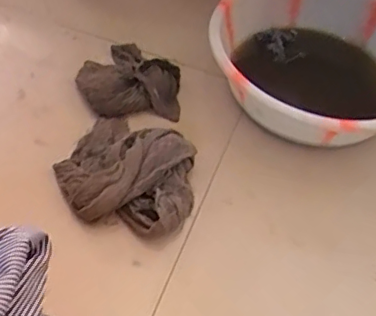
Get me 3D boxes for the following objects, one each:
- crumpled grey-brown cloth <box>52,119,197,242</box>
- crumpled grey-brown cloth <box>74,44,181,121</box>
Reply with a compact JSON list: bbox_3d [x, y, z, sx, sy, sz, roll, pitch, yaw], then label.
[{"bbox_3d":[-0.082,0.016,0.781,0.203,0.064,0.171,30,54,17],"label":"crumpled grey-brown cloth"},{"bbox_3d":[-0.096,-0.132,0.904,0.159,0.031,0.159,-1,51,-8],"label":"crumpled grey-brown cloth"}]

